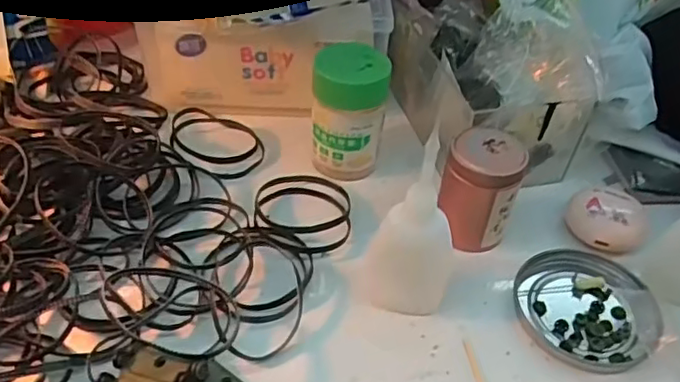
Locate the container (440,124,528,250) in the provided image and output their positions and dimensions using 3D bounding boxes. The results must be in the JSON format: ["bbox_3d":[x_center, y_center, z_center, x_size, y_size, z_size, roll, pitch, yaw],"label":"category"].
[{"bbox_3d":[0.085,0.000,0.379,0.042,0.061,0.044,2,44,-2],"label":"container"}]

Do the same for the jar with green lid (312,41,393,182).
[{"bbox_3d":[0.006,-0.053,0.416,0.046,0.079,0.040,3,44,-2],"label":"jar with green lid"}]

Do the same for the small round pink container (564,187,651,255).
[{"bbox_3d":[0.168,0.018,0.398,0.048,0.019,0.043,29,49,23],"label":"small round pink container"}]

